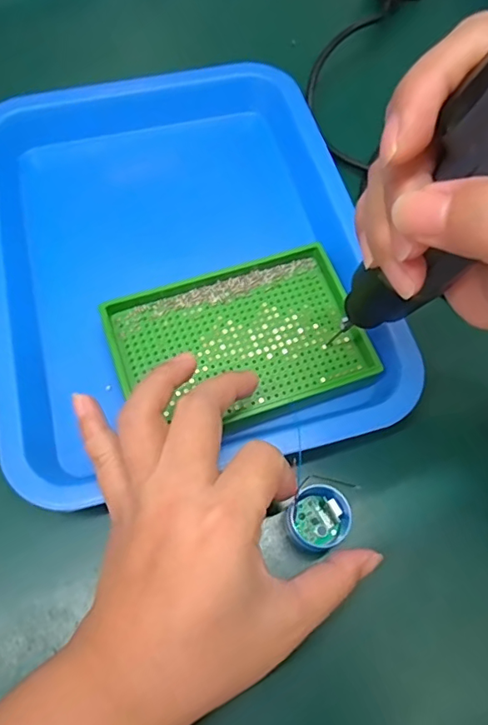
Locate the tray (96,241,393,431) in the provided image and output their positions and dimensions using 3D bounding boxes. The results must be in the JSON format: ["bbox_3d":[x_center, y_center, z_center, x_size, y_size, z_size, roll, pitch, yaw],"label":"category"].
[{"bbox_3d":[-0.003,-0.015,0.294,0.136,0.012,0.089,-17,68,-10],"label":"tray"}]

